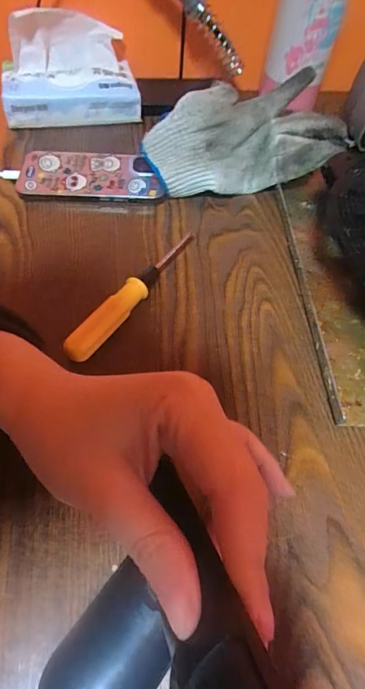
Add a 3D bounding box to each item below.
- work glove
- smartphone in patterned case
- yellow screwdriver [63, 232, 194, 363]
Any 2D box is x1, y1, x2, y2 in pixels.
[{"bbox_3d":[0.062,-0.203,0.387,0.195,0.078,0.090,-1,58,-4],"label":"work glove"},{"bbox_3d":[-0.091,-0.170,0.380,0.139,0.014,0.067,2,68,2],"label":"smartphone in patterned case"},{"bbox_3d":[-0.035,-0.044,0.309,0.017,0.017,0.153,33,60,15],"label":"yellow screwdriver"}]

